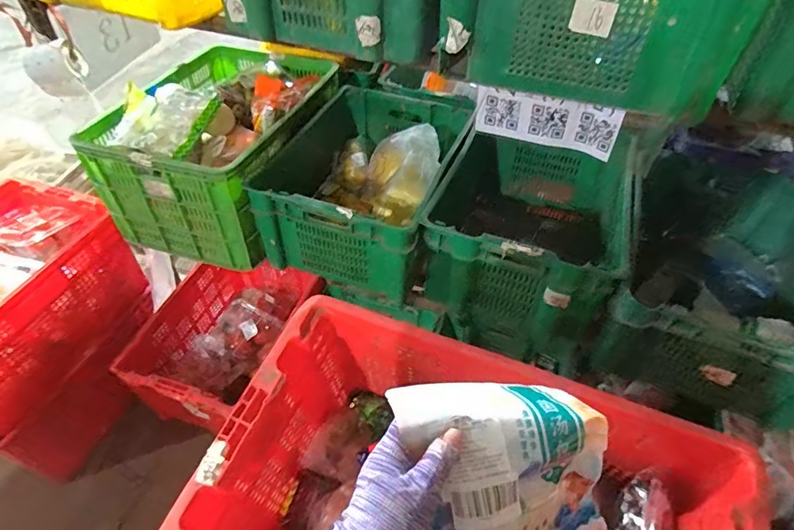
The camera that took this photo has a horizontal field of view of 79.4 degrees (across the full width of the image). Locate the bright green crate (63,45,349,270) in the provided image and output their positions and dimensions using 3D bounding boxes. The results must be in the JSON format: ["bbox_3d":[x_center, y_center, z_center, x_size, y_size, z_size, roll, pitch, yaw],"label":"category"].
[{"bbox_3d":[-0.446,-0.358,1.327,0.441,0.302,0.651,13,48,14],"label":"bright green crate"}]

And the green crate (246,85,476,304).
[{"bbox_3d":[-0.055,-0.231,1.252,0.406,0.253,0.566,16,49,16],"label":"green crate"}]

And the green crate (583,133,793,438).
[{"bbox_3d":[0.686,0.028,1.045,0.394,0.258,0.564,19,50,19],"label":"green crate"}]

